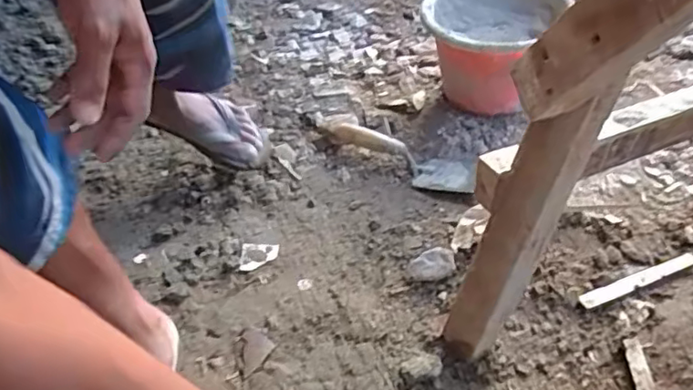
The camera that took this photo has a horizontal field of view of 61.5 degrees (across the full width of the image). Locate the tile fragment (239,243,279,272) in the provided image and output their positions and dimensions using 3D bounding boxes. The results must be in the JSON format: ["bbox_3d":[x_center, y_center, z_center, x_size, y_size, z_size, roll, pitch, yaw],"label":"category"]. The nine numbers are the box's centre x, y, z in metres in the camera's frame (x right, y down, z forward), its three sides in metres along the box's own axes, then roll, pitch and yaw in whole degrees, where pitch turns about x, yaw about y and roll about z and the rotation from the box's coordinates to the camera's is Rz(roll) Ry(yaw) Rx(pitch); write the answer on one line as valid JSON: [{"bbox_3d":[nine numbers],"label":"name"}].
[{"bbox_3d":[-0.134,0.095,0.888,0.055,0.007,0.054,-2,40,4],"label":"tile fragment"}]

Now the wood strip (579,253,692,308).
[{"bbox_3d":[0.406,0.114,0.802,0.208,0.007,0.021,-16,40,-20],"label":"wood strip"}]

